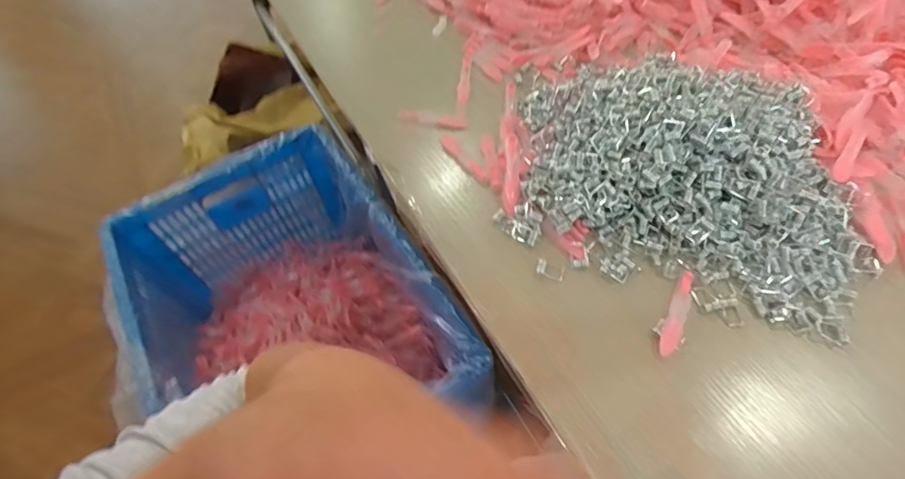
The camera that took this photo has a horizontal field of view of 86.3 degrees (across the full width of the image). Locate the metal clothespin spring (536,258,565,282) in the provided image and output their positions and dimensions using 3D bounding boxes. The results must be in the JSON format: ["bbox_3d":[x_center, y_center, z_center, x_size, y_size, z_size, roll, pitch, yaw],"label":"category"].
[{"bbox_3d":[0.085,0.027,0.418,0.023,0.004,0.014,20,75,8],"label":"metal clothespin spring"}]

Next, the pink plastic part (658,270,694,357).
[{"bbox_3d":[0.181,0.058,0.386,0.014,0.004,0.078,23,61,18],"label":"pink plastic part"}]

